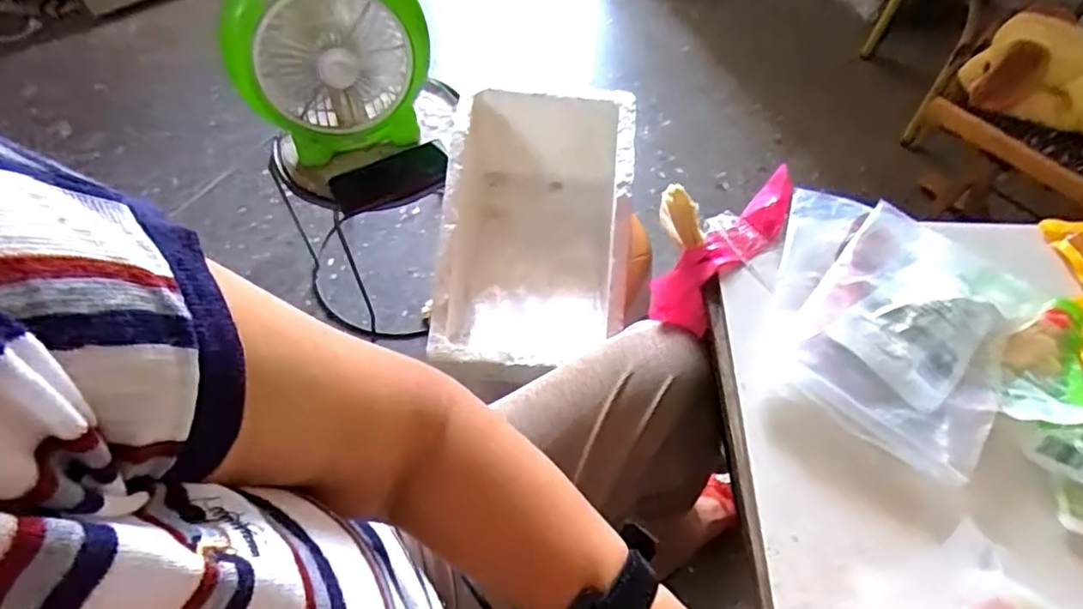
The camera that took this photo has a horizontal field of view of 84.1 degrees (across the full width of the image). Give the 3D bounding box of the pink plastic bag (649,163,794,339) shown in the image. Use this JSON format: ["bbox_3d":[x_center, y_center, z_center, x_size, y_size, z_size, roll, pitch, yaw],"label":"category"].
[{"bbox_3d":[0.165,-0.045,0.512,0.172,0.042,0.070,-43,65,-8],"label":"pink plastic bag"}]

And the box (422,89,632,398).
[{"bbox_3d":[-0.007,-0.084,0.720,0.210,0.158,0.330,4,56,3],"label":"box"}]

